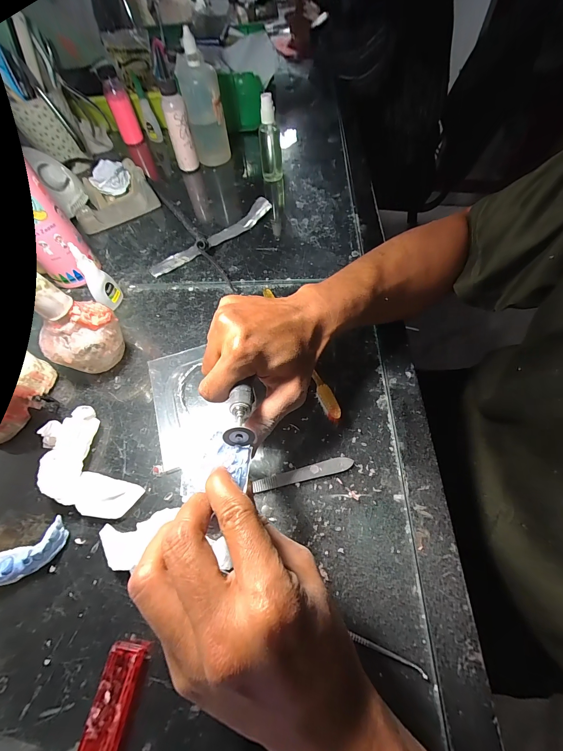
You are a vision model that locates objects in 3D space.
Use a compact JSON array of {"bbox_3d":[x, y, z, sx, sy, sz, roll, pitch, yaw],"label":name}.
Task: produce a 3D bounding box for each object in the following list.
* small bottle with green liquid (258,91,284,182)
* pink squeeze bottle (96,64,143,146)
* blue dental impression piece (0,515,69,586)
[{"bbox_3d":[-0.018,-0.370,0.471,0.034,0.112,0.033,-6,60,0],"label":"small bottle with green liquid"},{"bbox_3d":[-0.307,-0.514,0.575,0.042,0.102,0.047,-23,62,-10],"label":"pink squeeze bottle"},{"bbox_3d":[-0.203,0.144,0.241,0.059,0.023,0.026,-29,63,-12],"label":"blue dental impression piece"}]

